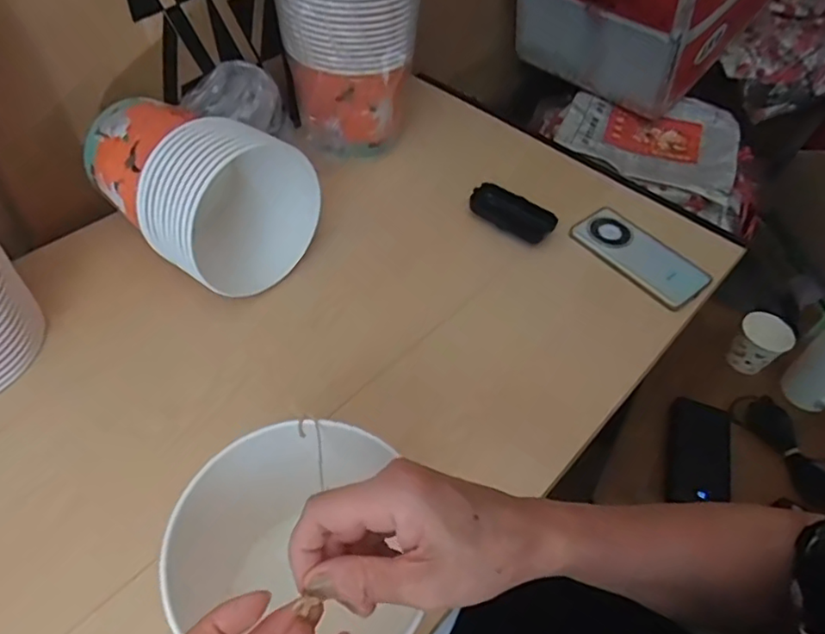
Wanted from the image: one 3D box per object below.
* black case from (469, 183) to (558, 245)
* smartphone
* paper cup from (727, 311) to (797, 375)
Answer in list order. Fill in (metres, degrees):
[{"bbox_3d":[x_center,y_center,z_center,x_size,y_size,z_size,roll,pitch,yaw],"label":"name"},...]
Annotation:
[{"bbox_3d":[0.128,-0.133,0.746,0.107,0.021,0.049,27,55,16],"label":"black case"},{"bbox_3d":[0.280,-0.077,0.722,0.079,0.011,0.161,-34,62,-27],"label":"smartphone"},{"bbox_3d":[0.508,0.039,0.858,0.068,0.075,0.068,3,52,-3],"label":"paper cup"}]

